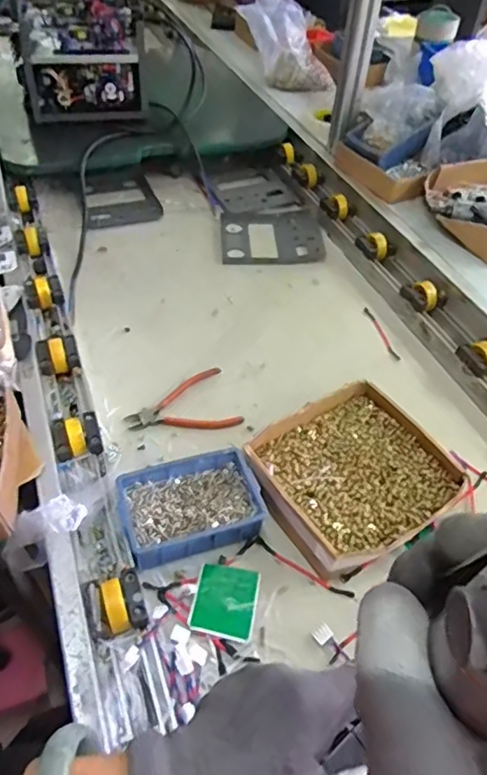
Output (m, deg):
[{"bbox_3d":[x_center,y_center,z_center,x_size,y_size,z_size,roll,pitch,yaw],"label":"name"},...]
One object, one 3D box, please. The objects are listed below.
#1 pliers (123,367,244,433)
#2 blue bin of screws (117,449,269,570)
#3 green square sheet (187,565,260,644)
[{"bbox_3d":[-0.087,0.025,0.737,0.146,0.008,0.096,-13,50,-16],"label":"pliers"},{"bbox_3d":[-0.060,0.134,0.611,0.149,0.048,0.101,-13,50,-16],"label":"blue bin of screws"},{"bbox_3d":[-0.019,0.220,0.562,0.063,0.006,0.073,8,46,5],"label":"green square sheet"}]

